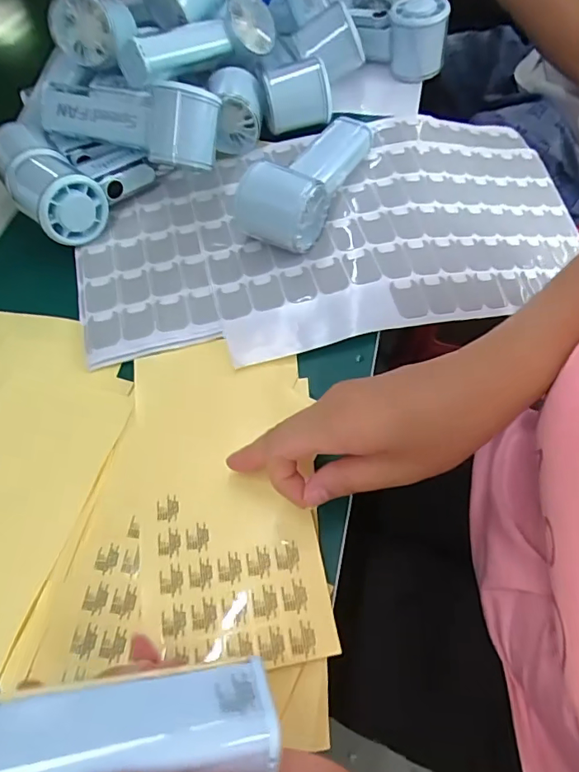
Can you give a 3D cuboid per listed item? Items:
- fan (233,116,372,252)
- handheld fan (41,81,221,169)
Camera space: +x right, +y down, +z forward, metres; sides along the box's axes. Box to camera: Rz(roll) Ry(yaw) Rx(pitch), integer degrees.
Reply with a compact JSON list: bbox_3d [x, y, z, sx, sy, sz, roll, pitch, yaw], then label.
[{"bbox_3d":[0.016,-0.179,0.414,0.071,0.051,0.150,22,64,18],"label":"fan"},{"bbox_3d":[-0.136,-0.225,0.426,0.156,0.068,0.053,21,62,15],"label":"handheld fan"}]

